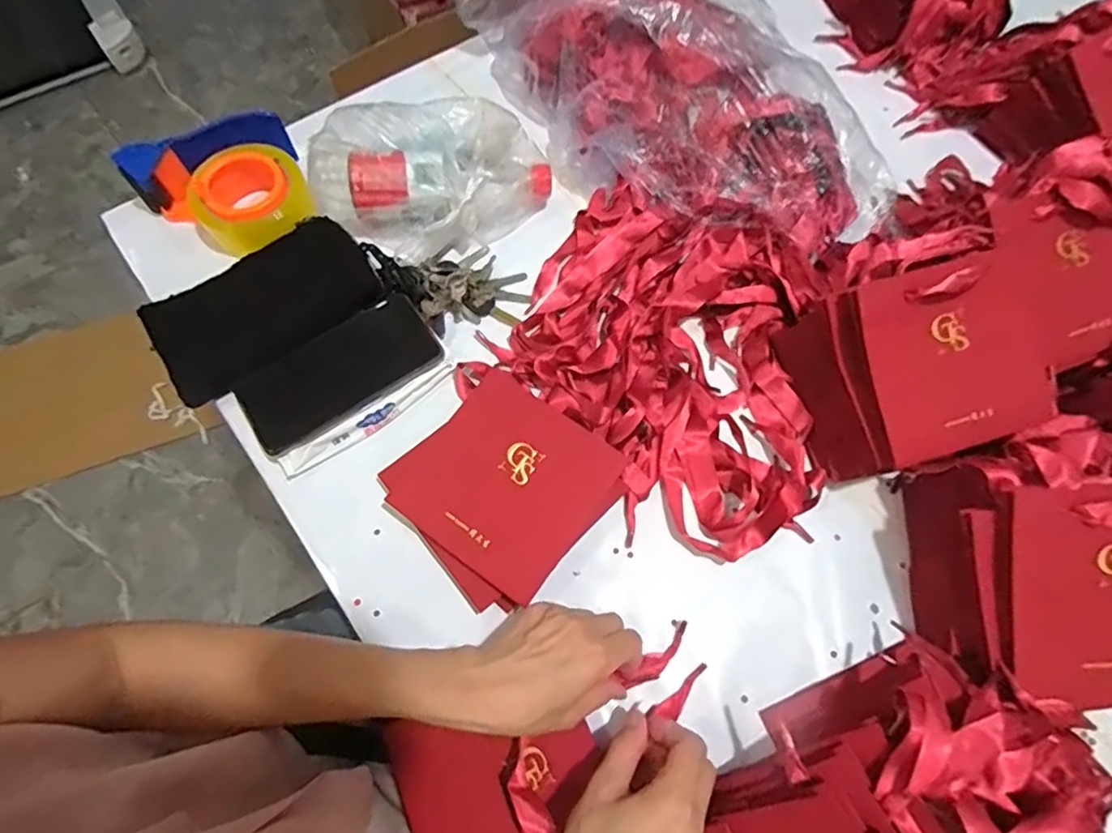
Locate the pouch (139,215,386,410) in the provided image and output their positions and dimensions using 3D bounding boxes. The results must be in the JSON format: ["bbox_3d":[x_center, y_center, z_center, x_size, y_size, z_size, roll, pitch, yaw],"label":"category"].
[{"bbox_3d":[-0.263,-0.102,0.527,0.194,0.018,0.111,-34,69,-5],"label":"pouch"}]

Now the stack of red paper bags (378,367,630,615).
[{"bbox_3d":[-0.045,0.056,0.476,0.152,0.020,0.154,39,79,13],"label":"stack of red paper bags"}]

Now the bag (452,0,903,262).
[{"bbox_3d":[0.116,-0.374,0.586,0.281,0.164,0.476,-26,71,-12],"label":"bag"}]

